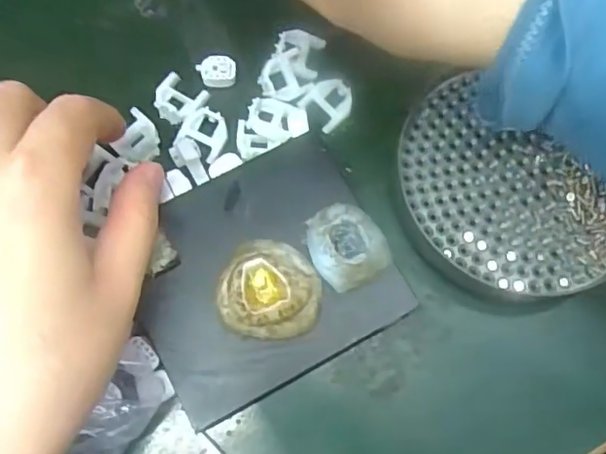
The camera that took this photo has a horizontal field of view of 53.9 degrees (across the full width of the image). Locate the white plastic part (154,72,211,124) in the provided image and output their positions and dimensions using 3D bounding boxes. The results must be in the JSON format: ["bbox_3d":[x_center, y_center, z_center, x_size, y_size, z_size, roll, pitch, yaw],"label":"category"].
[{"bbox_3d":[-0.060,-0.062,0.284,0.022,0.006,0.022,30,74,7],"label":"white plastic part"}]

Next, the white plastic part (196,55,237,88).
[{"bbox_3d":[-0.042,-0.075,0.291,0.018,0.009,0.014,-11,73,-6],"label":"white plastic part"}]

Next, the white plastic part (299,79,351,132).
[{"bbox_3d":[0.013,-0.060,0.287,0.021,0.004,0.024,43,76,10],"label":"white plastic part"}]

